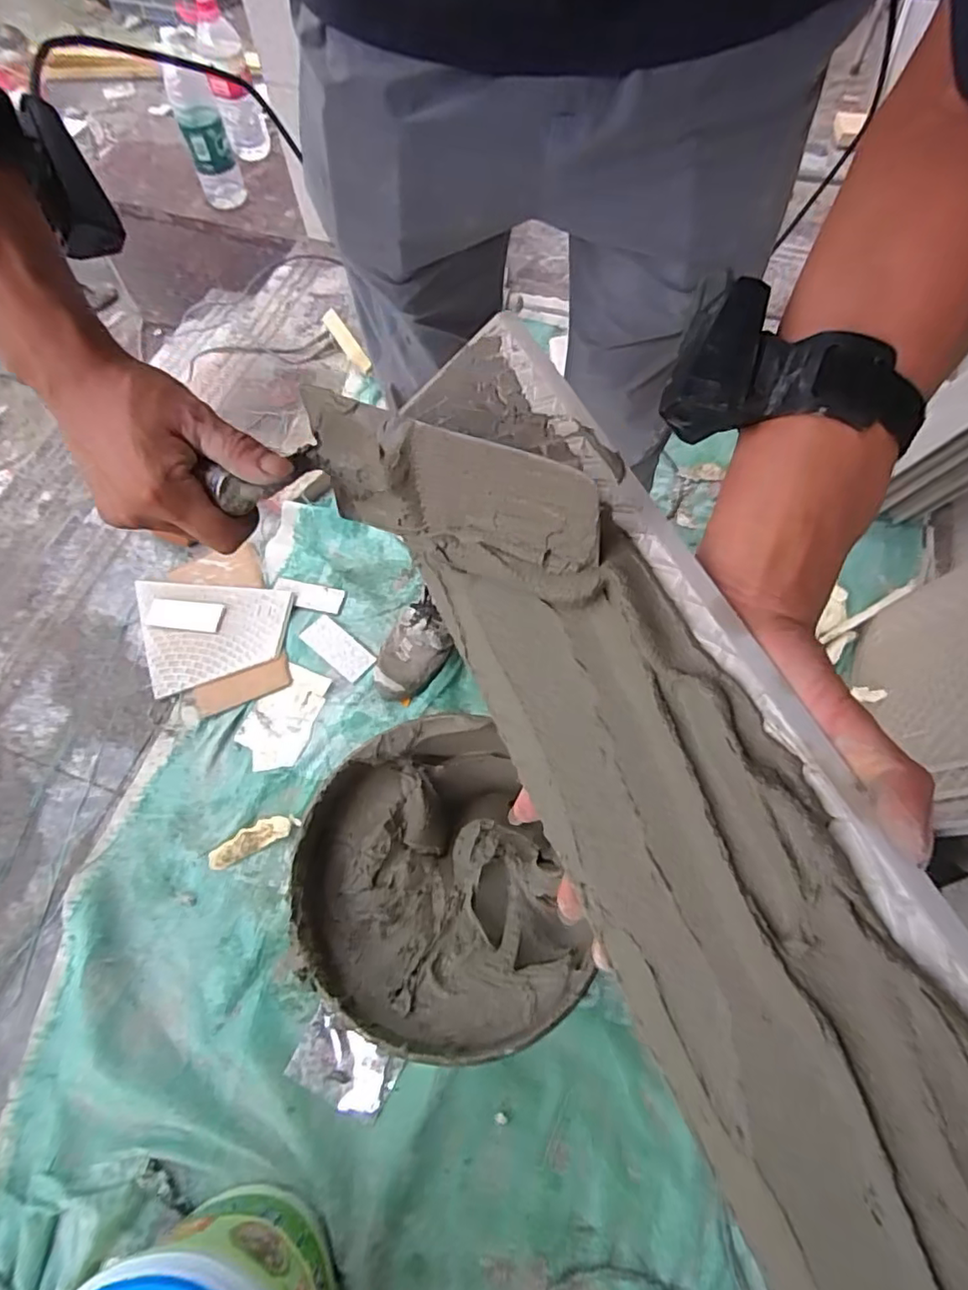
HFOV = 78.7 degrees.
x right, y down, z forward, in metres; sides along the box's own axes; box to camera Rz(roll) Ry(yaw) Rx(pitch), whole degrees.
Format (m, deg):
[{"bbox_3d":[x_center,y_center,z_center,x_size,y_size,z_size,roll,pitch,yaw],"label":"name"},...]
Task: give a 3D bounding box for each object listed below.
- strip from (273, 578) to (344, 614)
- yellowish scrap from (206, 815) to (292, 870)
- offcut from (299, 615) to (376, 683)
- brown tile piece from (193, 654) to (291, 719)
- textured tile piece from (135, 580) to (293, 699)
[{"bbox_3d":[-0.336,-0.095,1.126,0.133,0.007,0.053,10,66,6],"label":"strip"},{"bbox_3d":[-0.362,0.303,0.911,0.127,0.018,0.042,-28,68,-11],"label":"yellowish scrap"},{"bbox_3d":[-0.266,0.005,1.077,0.140,0.006,0.063,37,71,16],"label":"offcut"},{"bbox_3d":[-0.421,0.072,1.027,0.165,0.008,0.058,-23,67,-9],"label":"brown tile piece"},{"bbox_3d":[-0.490,-0.049,1.083,0.256,0.014,0.242,-20,67,-8],"label":"textured tile piece"}]

